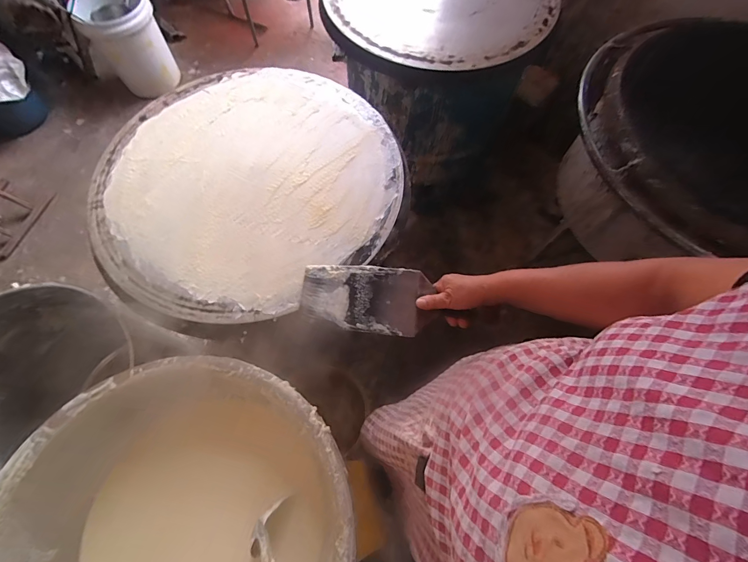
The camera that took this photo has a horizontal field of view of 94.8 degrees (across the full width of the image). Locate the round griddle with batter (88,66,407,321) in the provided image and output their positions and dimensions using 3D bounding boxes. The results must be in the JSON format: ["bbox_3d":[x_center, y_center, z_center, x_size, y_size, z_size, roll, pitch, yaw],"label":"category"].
[{"bbox_3d":[-0.260,-0.226,0.714,0.604,0.022,0.583,1,68,-1],"label":"round griddle with batter"}]

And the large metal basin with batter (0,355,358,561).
[{"bbox_3d":[-0.306,0.428,0.594,0.531,0.235,0.533,1,68,-1],"label":"large metal basin with batter"}]

